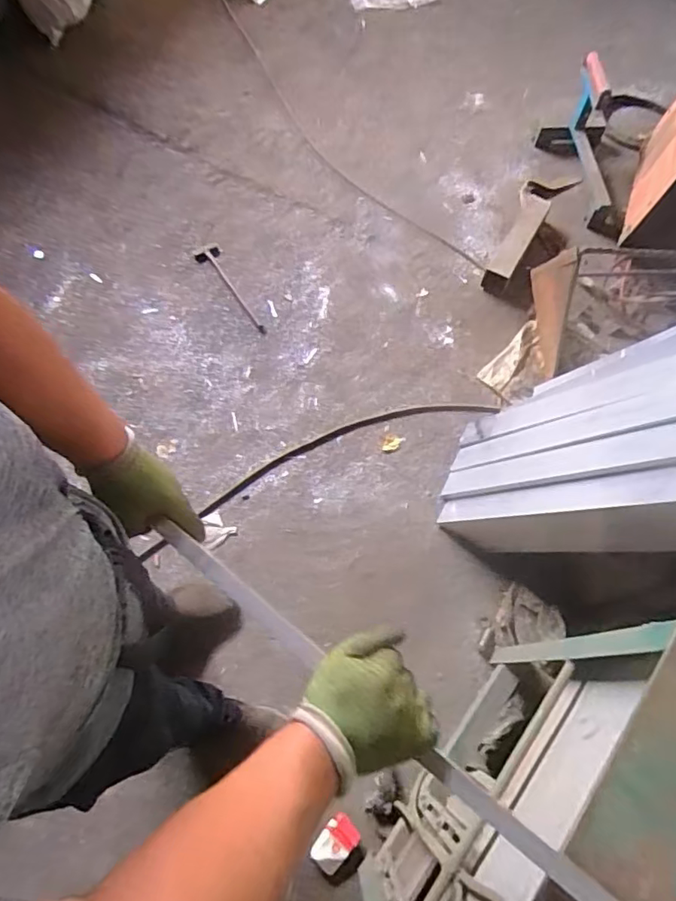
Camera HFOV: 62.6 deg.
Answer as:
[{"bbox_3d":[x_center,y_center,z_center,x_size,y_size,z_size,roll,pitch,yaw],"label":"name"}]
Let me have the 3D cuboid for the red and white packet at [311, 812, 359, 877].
[{"bbox_3d":[-0.006,0.868,1.225,0.070,0.022,0.107,39,72,13],"label":"red and white packet"}]

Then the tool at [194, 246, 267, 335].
[{"bbox_3d":[-0.346,-0.513,1.780,0.084,0.027,0.386,-28,71,-12],"label":"tool"}]

